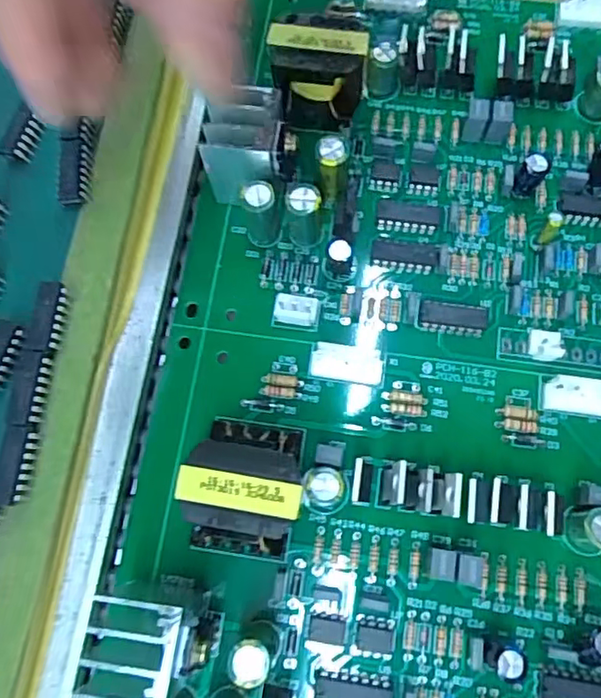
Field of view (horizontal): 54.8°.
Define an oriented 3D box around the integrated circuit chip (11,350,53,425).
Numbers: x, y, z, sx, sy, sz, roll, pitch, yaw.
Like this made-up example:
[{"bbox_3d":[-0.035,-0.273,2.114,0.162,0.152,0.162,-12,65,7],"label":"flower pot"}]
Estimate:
[{"bbox_3d":[-0.069,0.010,0.148,0.008,0.004,0.019,5,75,3],"label":"integrated circuit chip"}]

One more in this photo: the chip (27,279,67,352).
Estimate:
[{"bbox_3d":[-0.066,-0.009,0.152,0.008,0.004,0.019,5,75,3],"label":"chip"}]

